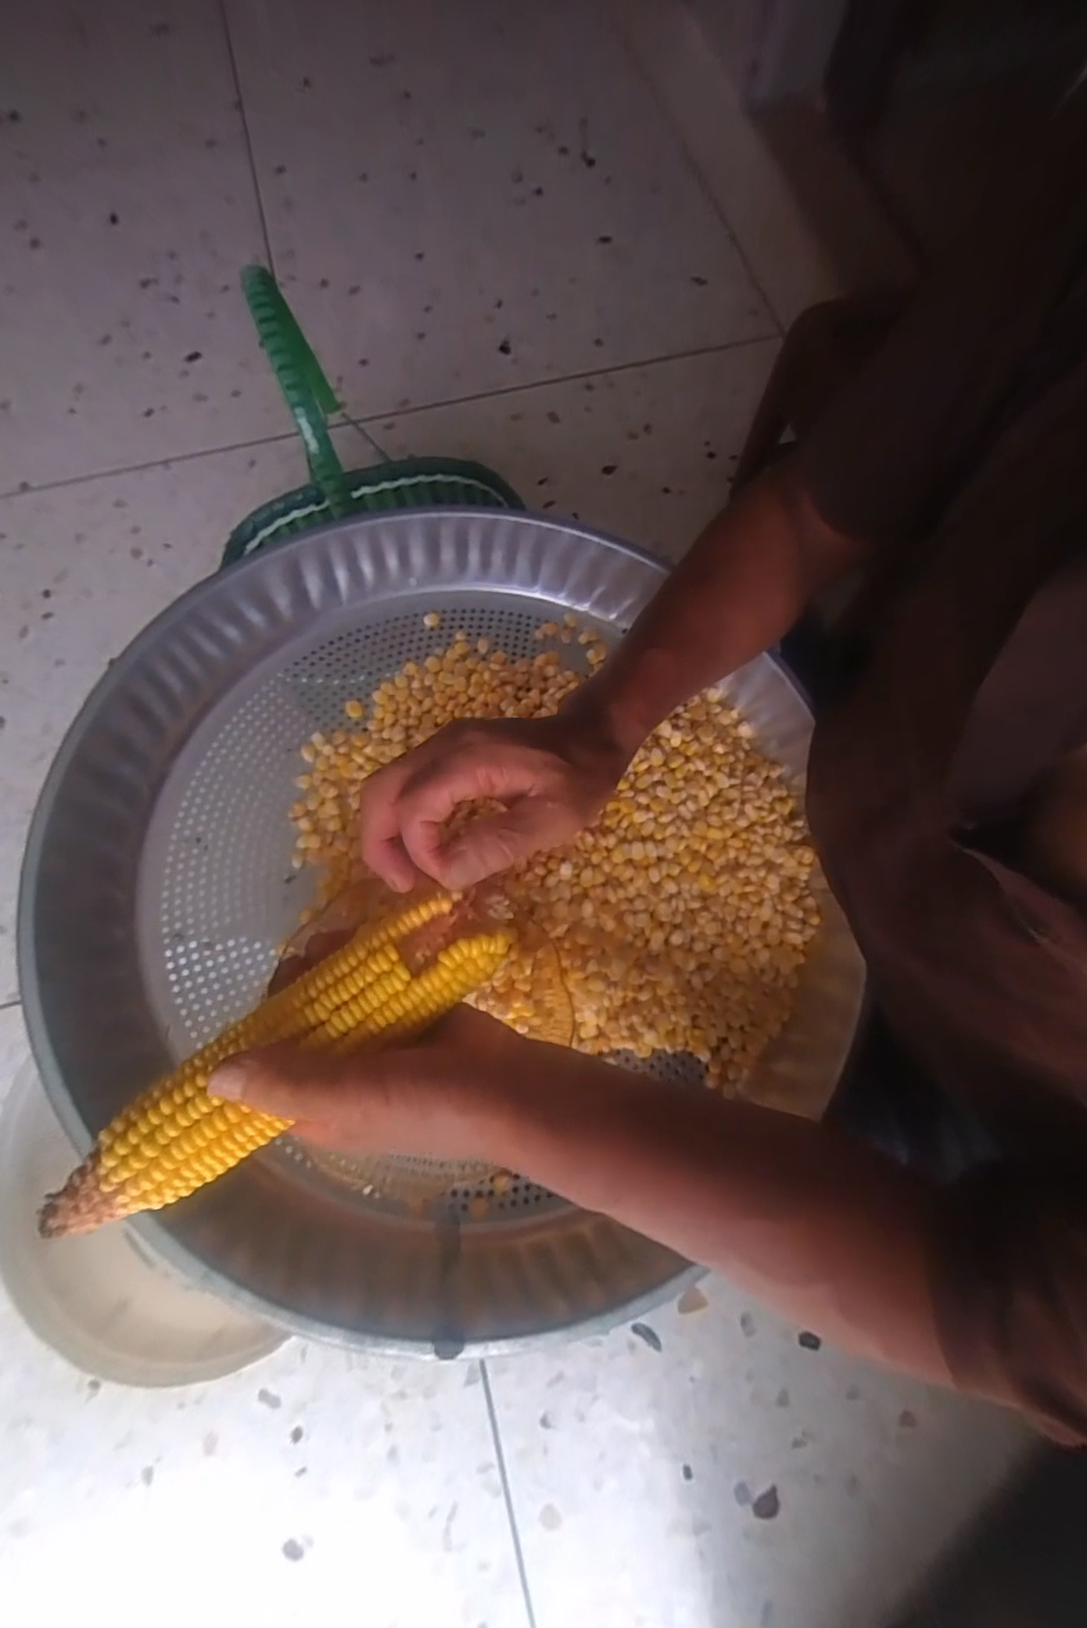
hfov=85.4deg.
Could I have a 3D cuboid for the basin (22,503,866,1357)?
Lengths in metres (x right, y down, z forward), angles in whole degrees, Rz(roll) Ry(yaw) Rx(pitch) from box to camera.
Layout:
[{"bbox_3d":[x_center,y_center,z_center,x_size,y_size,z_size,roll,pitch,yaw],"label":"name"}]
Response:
[{"bbox_3d":[-0.038,0.027,0.385,0.471,0.120,0.473,0,75,1],"label":"basin"}]

